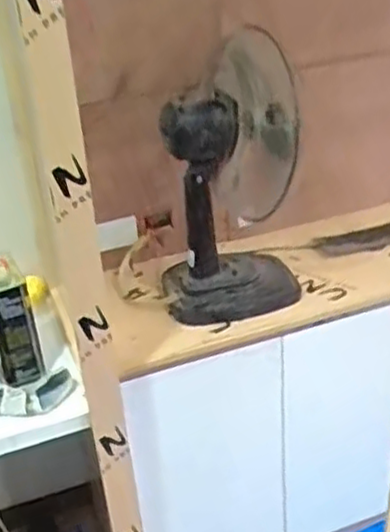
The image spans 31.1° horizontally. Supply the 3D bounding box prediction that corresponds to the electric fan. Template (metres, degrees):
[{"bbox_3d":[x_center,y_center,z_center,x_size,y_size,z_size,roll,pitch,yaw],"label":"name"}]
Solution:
[{"bbox_3d":[0.076,-0.231,1.618,0.307,0.620,0.357,-3,30,3],"label":"electric fan"}]

